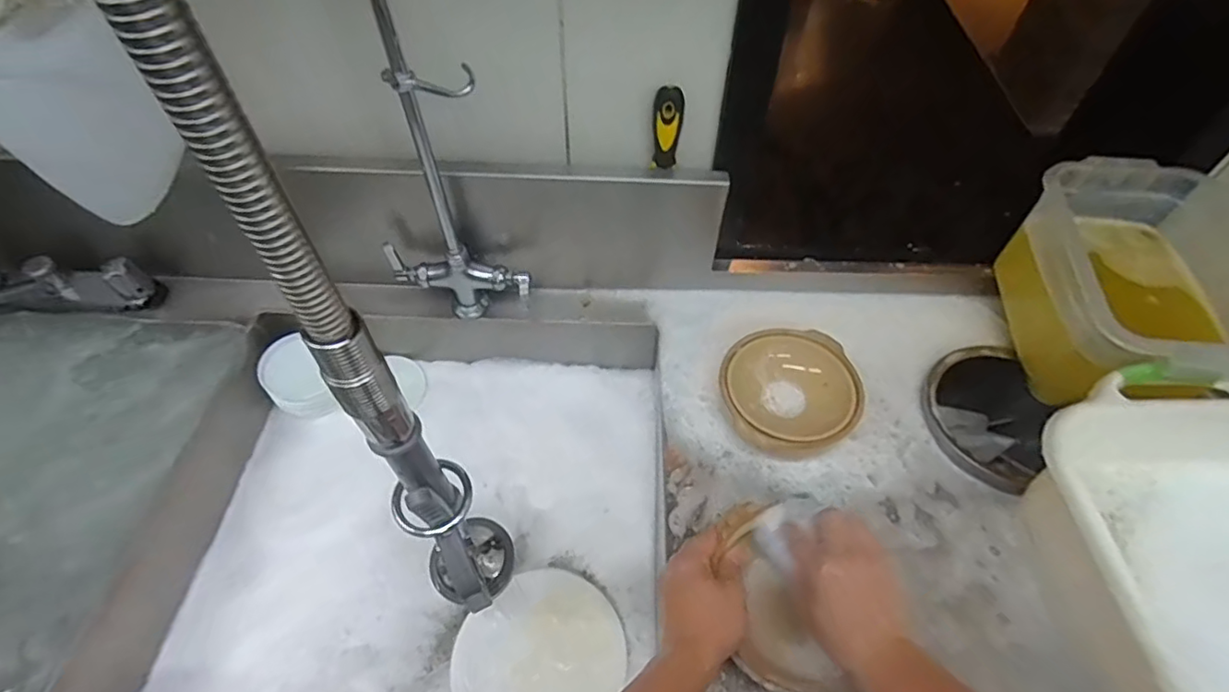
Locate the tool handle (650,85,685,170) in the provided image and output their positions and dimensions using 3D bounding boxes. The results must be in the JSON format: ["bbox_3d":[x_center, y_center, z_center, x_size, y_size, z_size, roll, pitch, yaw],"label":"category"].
[{"bbox_3d":[0.061,-0.251,0.696,0.034,0.101,0.020,7,54,5],"label":"tool handle"}]

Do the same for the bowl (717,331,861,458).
[{"bbox_3d":[0.211,0.058,0.731,0.162,0.054,0.160,0,54,0],"label":"bowl"}]

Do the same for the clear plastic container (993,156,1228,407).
[{"bbox_3d":[0.592,-0.058,0.698,0.188,0.165,0.279,7,54,5],"label":"clear plastic container"}]

